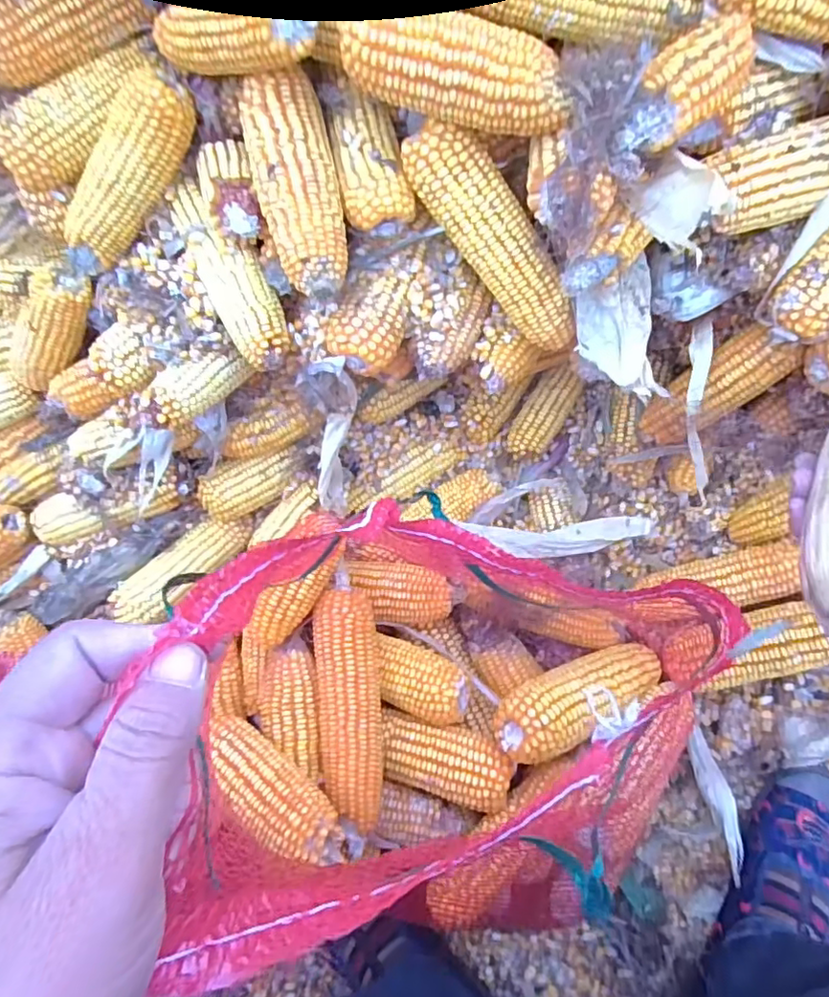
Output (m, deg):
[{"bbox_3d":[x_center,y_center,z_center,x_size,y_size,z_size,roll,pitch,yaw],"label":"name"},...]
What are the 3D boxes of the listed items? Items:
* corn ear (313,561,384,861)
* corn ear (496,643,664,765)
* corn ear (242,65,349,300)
[{"bbox_3d":[-0.052,0.162,0.474,0.049,0.056,0.201,-7,84,4],"label":"corn ear"},{"bbox_3d":[0.145,0.160,0.492,0.168,0.049,0.050,-14,82,-32],"label":"corn ear"},{"bbox_3d":[-0.074,-0.201,0.397,0.048,0.058,0.142,-12,84,3],"label":"corn ear"}]

